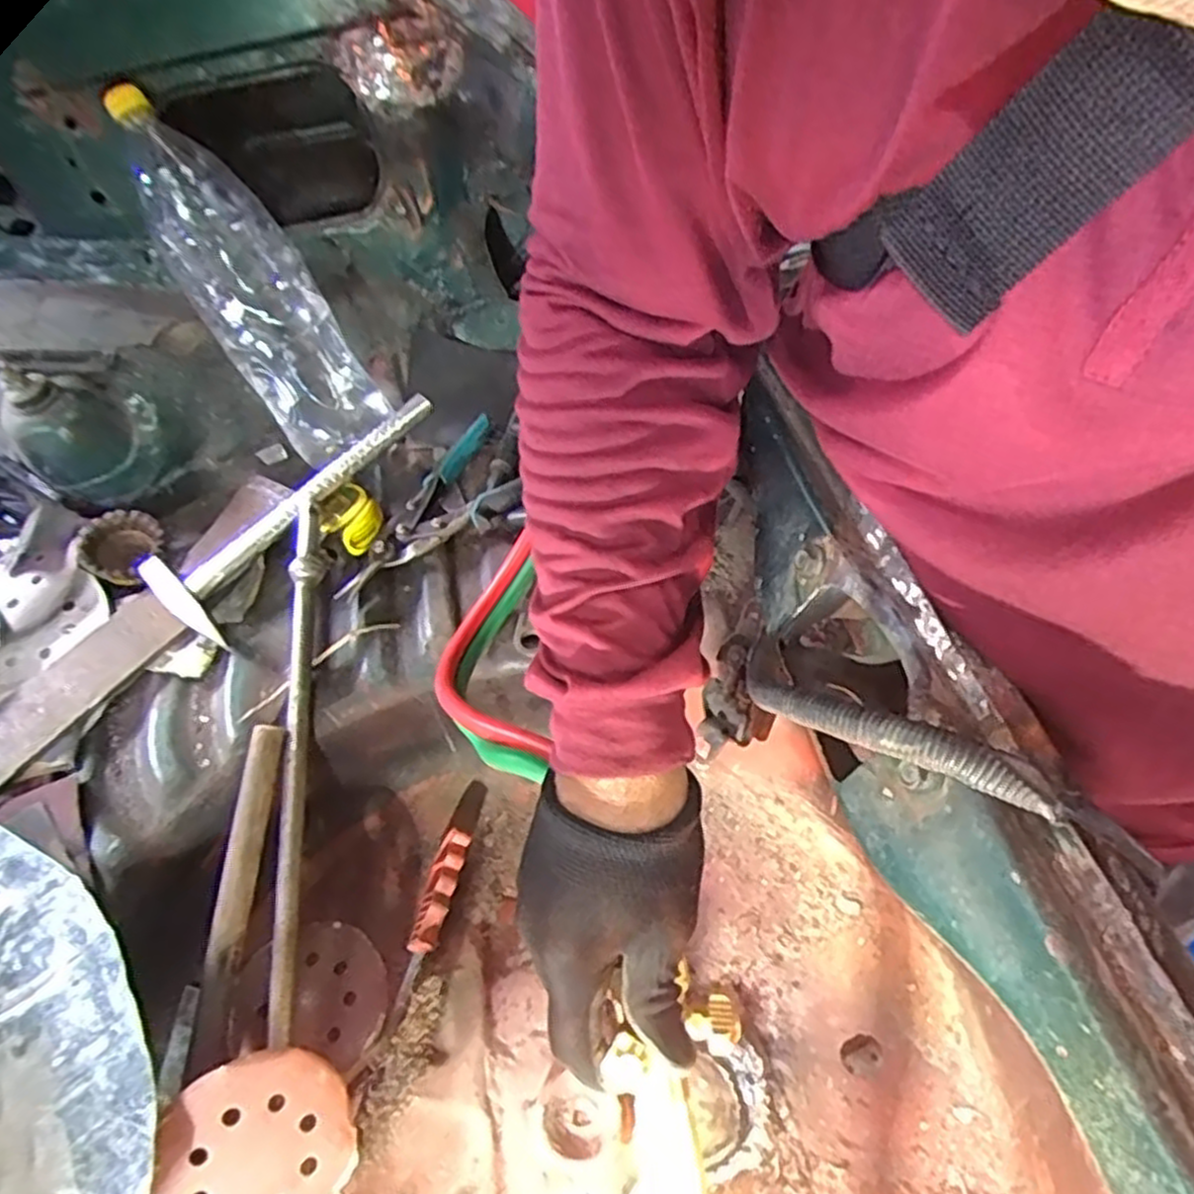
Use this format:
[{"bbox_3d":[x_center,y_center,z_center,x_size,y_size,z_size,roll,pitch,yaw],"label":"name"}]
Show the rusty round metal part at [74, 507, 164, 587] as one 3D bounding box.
[{"bbox_3d":[-0.416,-0.048,0.667,0.061,0.022,0.064,46,58,-7],"label":"rusty round metal part"}]

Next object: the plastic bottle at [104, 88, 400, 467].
[{"bbox_3d":[-0.290,-0.265,0.654,0.097,0.290,0.072,-40,25,-27],"label":"plastic bottle"}]

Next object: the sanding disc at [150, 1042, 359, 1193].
[{"bbox_3d":[-0.202,0.333,0.455,0.106,0.010,0.117,5,83,-27],"label":"sanding disc"}]

